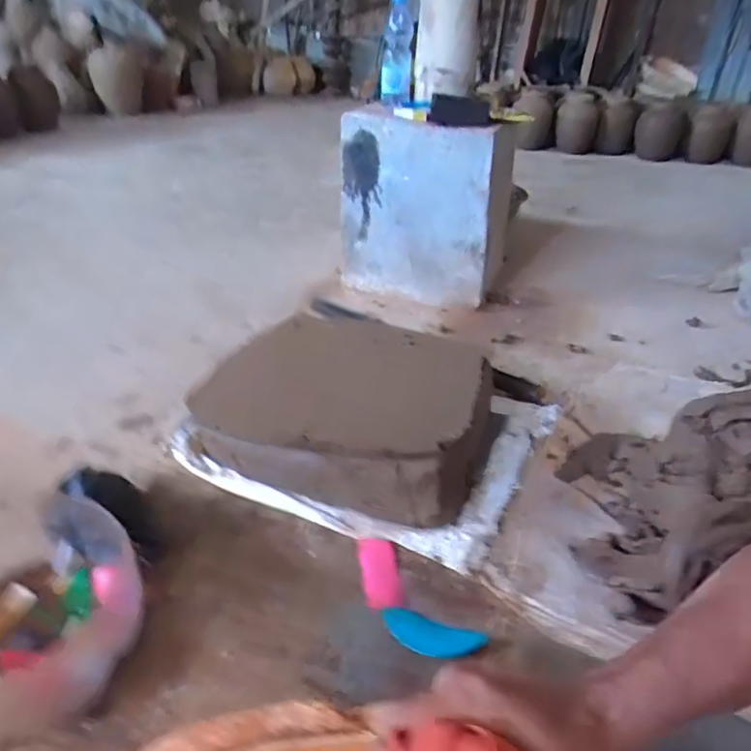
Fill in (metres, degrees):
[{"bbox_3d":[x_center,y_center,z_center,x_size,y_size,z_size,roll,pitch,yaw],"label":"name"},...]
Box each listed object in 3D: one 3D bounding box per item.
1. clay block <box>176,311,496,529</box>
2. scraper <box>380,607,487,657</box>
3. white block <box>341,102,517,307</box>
[{"bbox_3d":[-0.036,0.045,0.967,0.425,0.126,0.350,15,35,15],"label":"clay block"},{"bbox_3d":[0.066,0.301,0.680,0.118,0.010,0.047,13,34,14],"label":"scraper"},{"bbox_3d":[0.108,-0.383,1.413,0.389,0.417,0.113,9,33,6],"label":"white block"}]

